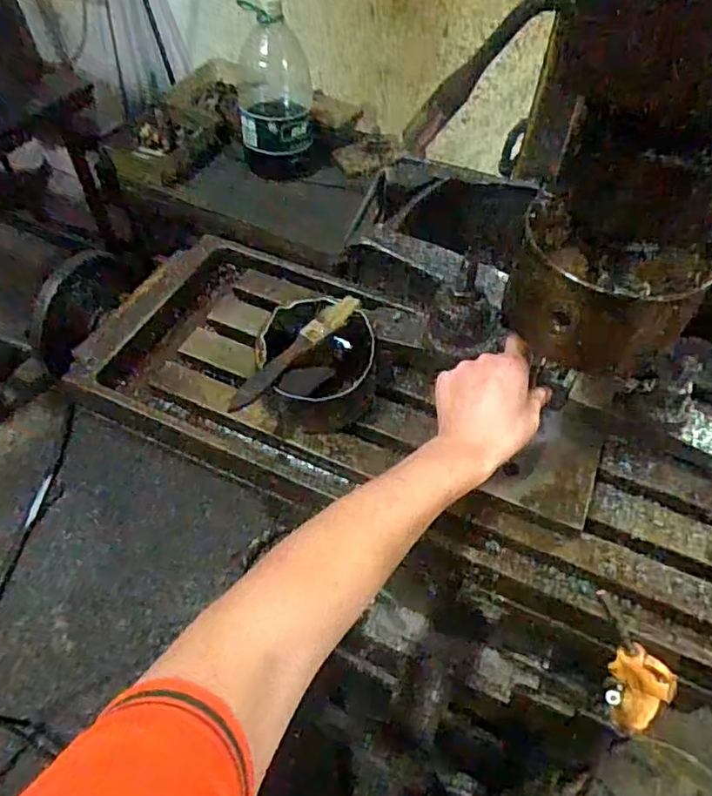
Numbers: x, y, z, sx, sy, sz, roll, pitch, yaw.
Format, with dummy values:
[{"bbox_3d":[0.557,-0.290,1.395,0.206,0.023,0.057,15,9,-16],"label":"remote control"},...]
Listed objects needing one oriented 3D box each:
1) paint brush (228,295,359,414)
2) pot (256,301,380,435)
[{"bbox_3d":[-0.051,-0.041,0.499,0.020,0.013,0.152,35,60,21],"label":"paint brush"},{"bbox_3d":[-0.038,-0.030,0.528,0.109,0.080,0.110,1,54,-1],"label":"pot"}]

